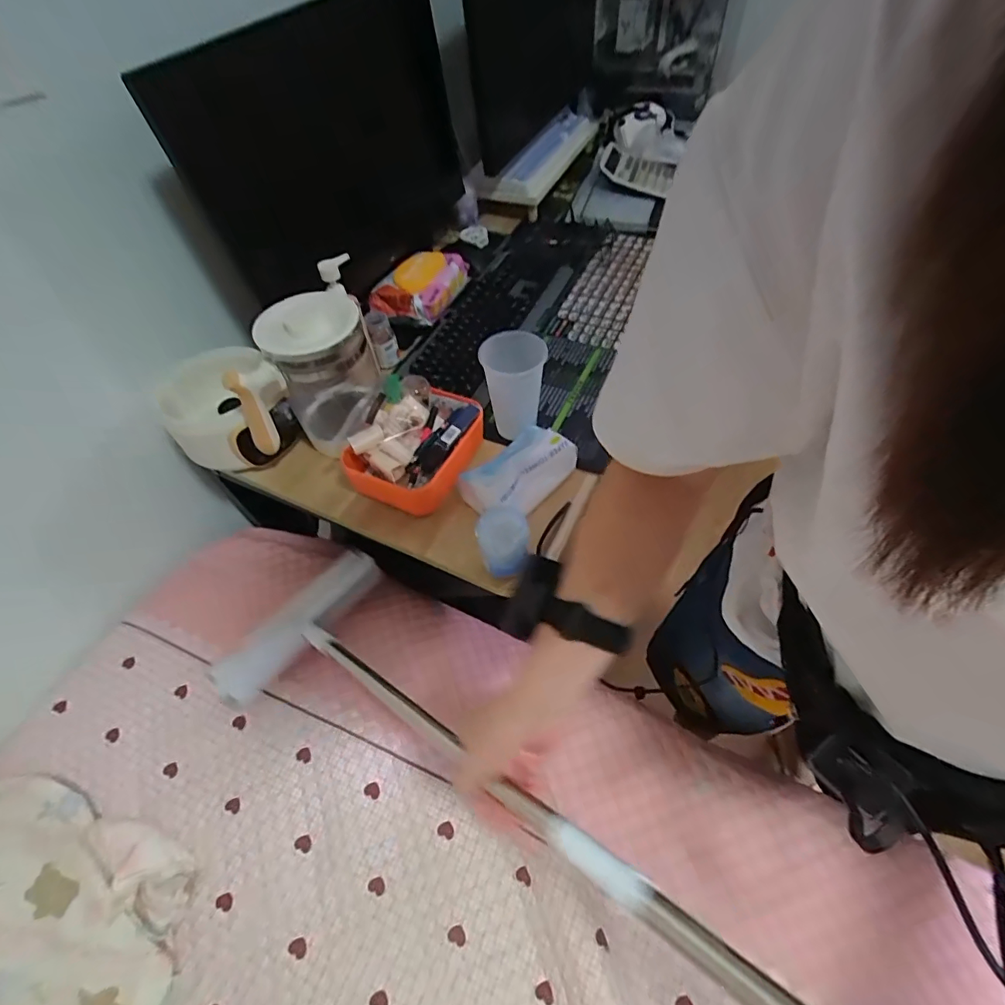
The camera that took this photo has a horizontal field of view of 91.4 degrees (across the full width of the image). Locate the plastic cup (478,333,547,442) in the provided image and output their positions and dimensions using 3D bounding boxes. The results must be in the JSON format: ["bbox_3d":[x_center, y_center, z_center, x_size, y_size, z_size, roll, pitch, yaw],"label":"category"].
[{"bbox_3d":[0.016,-0.164,0.675,0.080,0.120,0.080,-2,55,3],"label":"plastic cup"}]

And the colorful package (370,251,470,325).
[{"bbox_3d":[-0.141,-0.386,0.862,0.110,0.051,0.187,17,58,16],"label":"colorful package"}]

